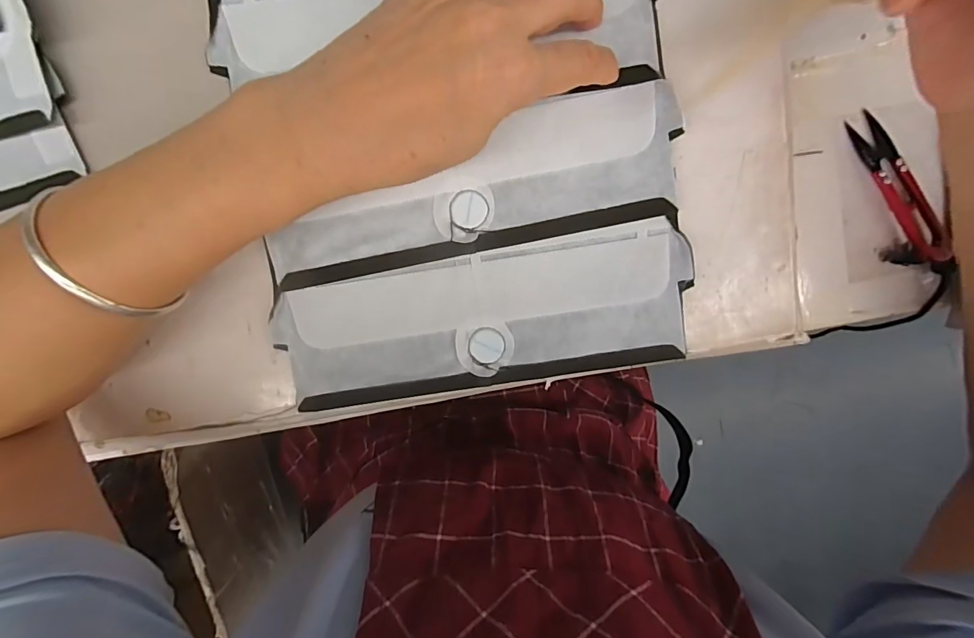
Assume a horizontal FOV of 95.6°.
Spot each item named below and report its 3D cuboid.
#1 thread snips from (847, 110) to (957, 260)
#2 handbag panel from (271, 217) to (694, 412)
[{"bbox_3d":[0.254,-0.079,0.271,0.021,0.012,0.101,-33,98,4],"label":"thread snips"},{"bbox_3d":[-0.001,0.002,0.260,0.237,0.004,0.078,-11,99,1],"label":"handbag panel"}]

